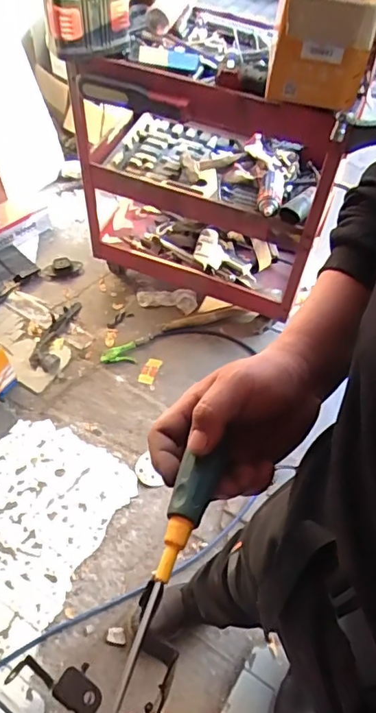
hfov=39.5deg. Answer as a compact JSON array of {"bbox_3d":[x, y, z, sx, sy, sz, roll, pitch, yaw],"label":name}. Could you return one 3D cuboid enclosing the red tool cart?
[{"bbox_3d":[0.079,-0.556,1.618,0.761,0.720,0.442,26,60,15],"label":"red tool cart"}]

